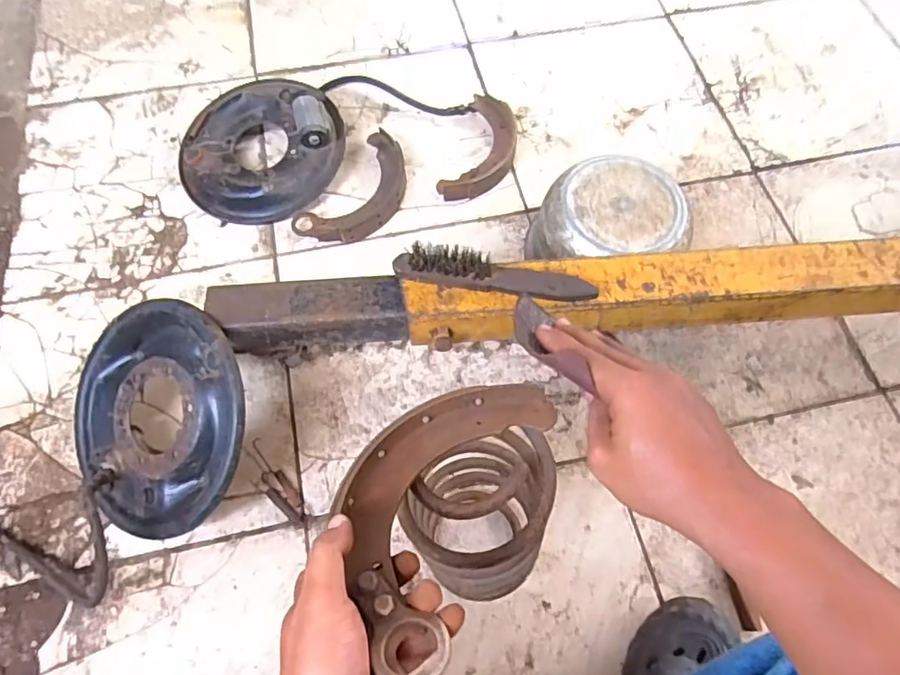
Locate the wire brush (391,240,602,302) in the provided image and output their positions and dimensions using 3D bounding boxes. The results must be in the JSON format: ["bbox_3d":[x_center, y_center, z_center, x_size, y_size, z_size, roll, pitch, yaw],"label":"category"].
[{"bbox_3d":[0.051,-0.071,0.665,0.227,0.046,0.035,8,65,3],"label":"wire brush"}]

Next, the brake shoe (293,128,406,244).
[{"bbox_3d":[-0.143,-0.229,0.927,0.121,0.033,0.224,34,70,14],"label":"brake shoe"}]

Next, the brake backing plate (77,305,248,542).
[{"bbox_3d":[-0.341,0.088,0.678,0.266,0.028,0.259,-2,84,24],"label":"brake backing plate"}]

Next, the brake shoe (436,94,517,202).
[{"bbox_3d":[0.058,-0.318,0.968,0.101,0.034,0.224,16,67,7],"label":"brake shoe"}]

